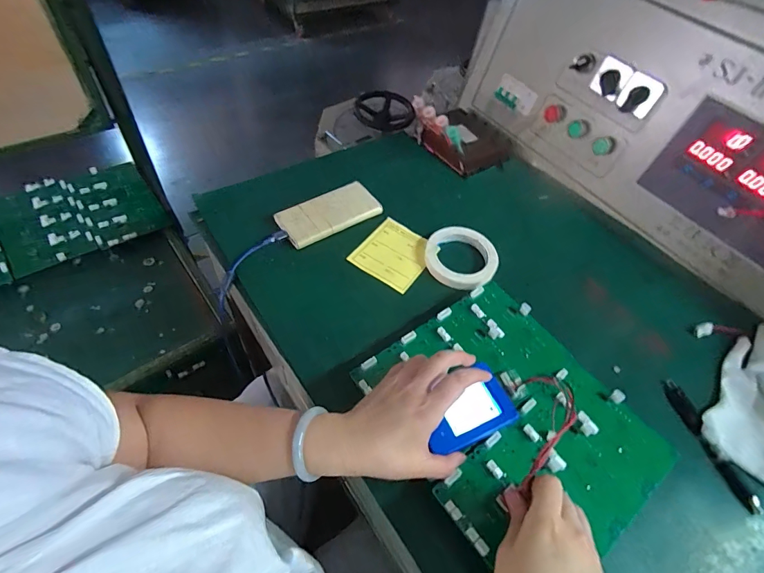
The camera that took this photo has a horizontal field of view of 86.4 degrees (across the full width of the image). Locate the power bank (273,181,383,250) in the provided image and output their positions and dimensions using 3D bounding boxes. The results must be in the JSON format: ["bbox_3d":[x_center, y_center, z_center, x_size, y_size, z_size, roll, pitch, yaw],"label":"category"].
[{"bbox_3d":[-0.079,-0.111,0.617,0.150,0.013,0.071,-27,61,-24],"label":"power bank"}]

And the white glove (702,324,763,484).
[{"bbox_3d":[0.461,0.137,0.492,0.200,0.028,0.101,-34,64,-25],"label":"white glove"}]

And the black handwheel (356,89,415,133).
[{"bbox_3d":[0.008,-0.485,1.124,0.159,0.043,0.159,7,53,-2],"label":"black handwheel"}]

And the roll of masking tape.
[{"bbox_3d":[0.113,-0.041,0.585,0.101,0.025,0.104,3,53,-4],"label":"roll of masking tape"}]

